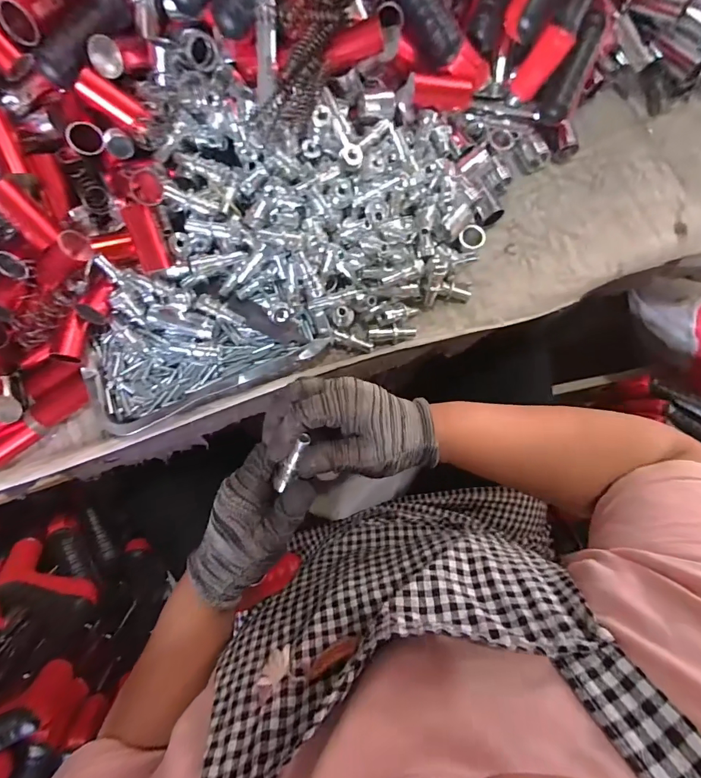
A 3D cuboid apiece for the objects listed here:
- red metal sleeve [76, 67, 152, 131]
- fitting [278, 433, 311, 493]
[{"bbox_3d":[-0.215,-0.261,0.381,0.062,0.024,0.017,29,80,-16],"label":"red metal sleeve"},{"bbox_3d":[-0.045,0.058,0.326,0.007,0.007,0.060,31,121,6],"label":"fitting"}]

